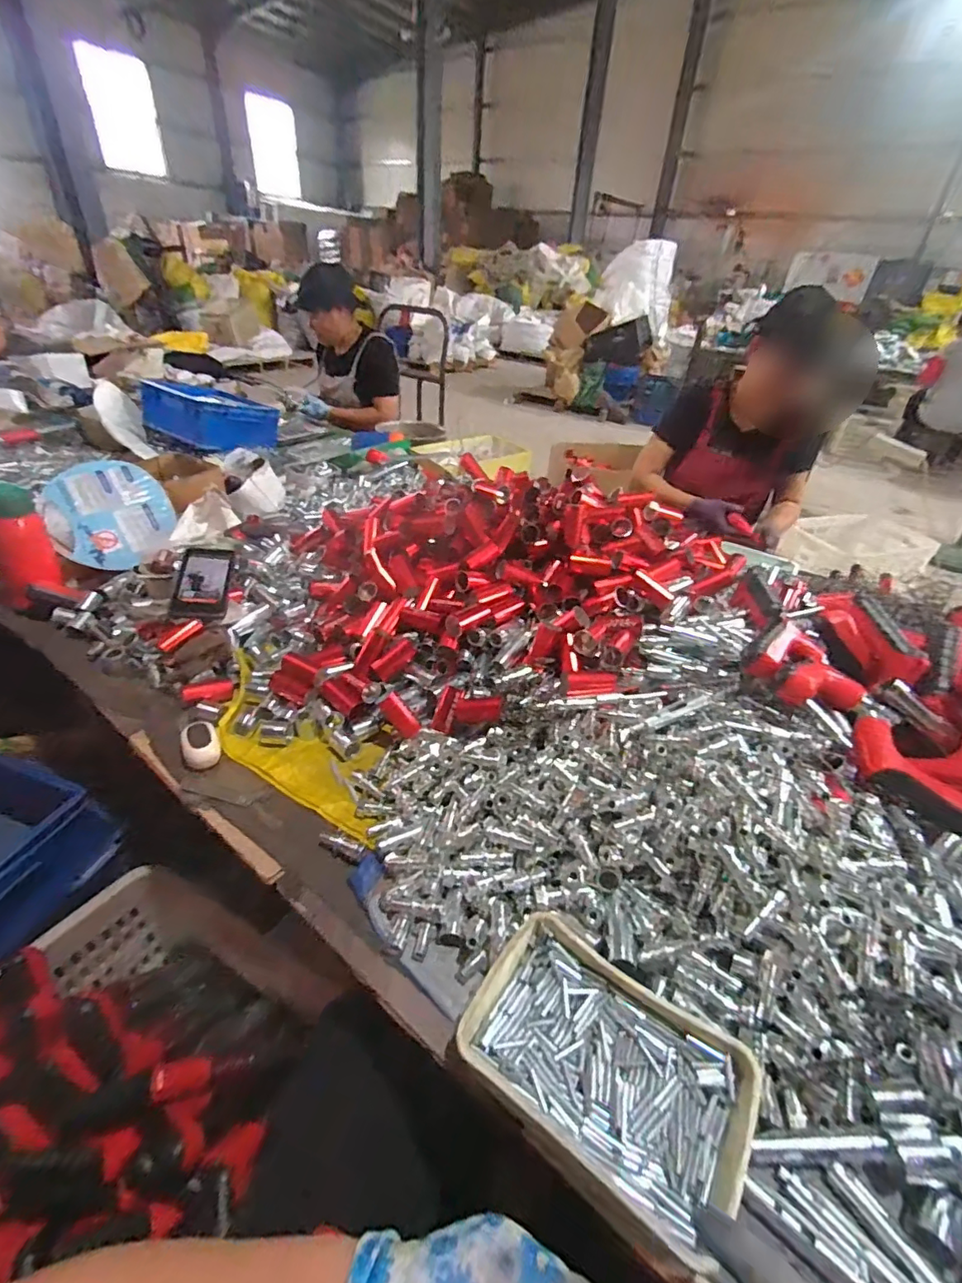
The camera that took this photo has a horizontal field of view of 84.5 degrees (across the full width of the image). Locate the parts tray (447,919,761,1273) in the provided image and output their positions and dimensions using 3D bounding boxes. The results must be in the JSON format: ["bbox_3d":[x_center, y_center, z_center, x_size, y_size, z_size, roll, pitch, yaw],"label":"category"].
[{"bbox_3d":[0.096,0.325,0.413,0.202,0.031,0.134,26,41,27],"label":"parts tray"}]

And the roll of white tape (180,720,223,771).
[{"bbox_3d":[-0.344,0.125,0.651,0.040,0.029,0.053,-15,40,-26],"label":"roll of white tape"}]

